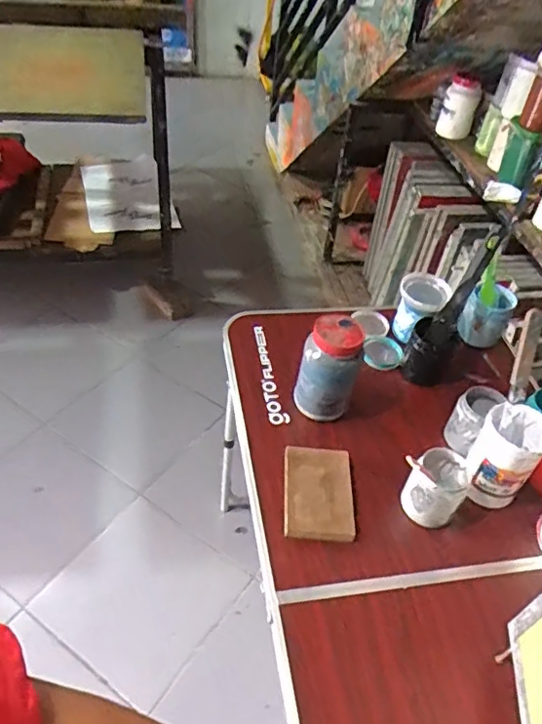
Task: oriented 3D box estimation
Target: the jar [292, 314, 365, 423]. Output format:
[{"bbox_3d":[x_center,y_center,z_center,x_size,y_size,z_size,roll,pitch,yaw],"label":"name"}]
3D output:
[{"bbox_3d":[0.098,0.004,0.979,0.091,0.167,0.100,4,45,-4],"label":"jar"}]

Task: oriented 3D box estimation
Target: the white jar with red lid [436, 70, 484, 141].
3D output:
[{"bbox_3d":[0.547,-0.744,1.683,0.092,0.163,0.098,4,45,-4],"label":"white jar with red lid"}]

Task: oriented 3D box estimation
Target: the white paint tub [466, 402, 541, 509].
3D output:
[{"bbox_3d":[0.368,0.152,0.916,0.098,0.147,0.110,34,50,24],"label":"white paint tub"}]

